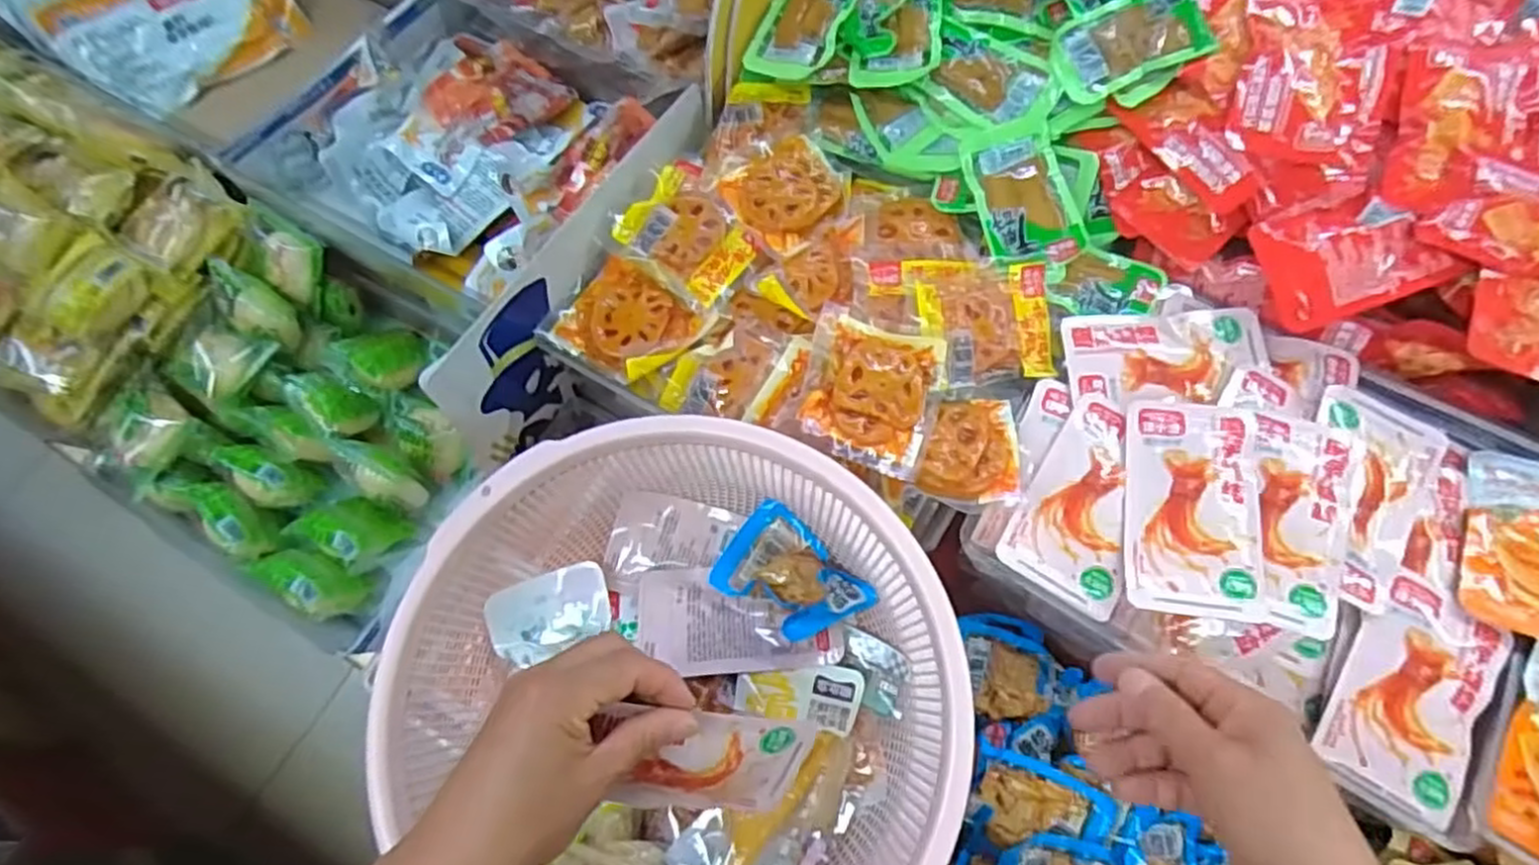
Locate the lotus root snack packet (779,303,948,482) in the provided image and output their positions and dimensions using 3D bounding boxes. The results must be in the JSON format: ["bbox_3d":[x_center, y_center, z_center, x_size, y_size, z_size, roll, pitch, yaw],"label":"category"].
[{"bbox_3d":[0.063,-0.030,0.476,0.086,0.011,0.096,18,69,8],"label":"lotus root snack packet"}]

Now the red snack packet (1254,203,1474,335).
[{"bbox_3d":[0.361,-0.110,0.468,0.105,0.021,0.070,-16,90,2],"label":"red snack packet"}]

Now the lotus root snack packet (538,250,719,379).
[{"bbox_3d":[-0.096,-0.078,0.516,0.093,0.010,0.073,30,71,12],"label":"lotus root snack packet"}]

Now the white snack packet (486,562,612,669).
[{"bbox_3d":[-0.145,0.117,0.498,0.076,0.030,0.046,-21,69,-7],"label":"white snack packet"}]

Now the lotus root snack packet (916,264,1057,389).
[{"bbox_3d":[0.143,-0.071,0.494,0.087,0.021,0.075,-6,68,-2],"label":"lotus root snack packet"}]

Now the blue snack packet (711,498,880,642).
[{"bbox_3d":[0.012,0.094,0.481,0.091,0.025,0.067,42,74,16],"label":"blue snack packet"}]

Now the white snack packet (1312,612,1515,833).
[{"bbox_3d":[0.356,0.150,0.417,0.073,0.015,0.112,30,71,12],"label":"white snack packet"}]

